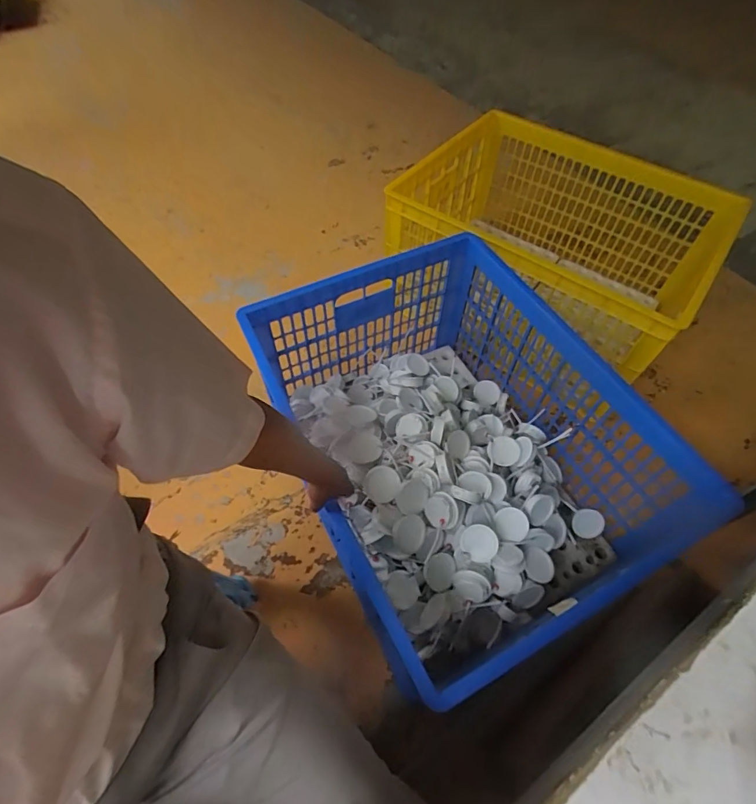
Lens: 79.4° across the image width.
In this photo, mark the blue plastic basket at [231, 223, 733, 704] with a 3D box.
[{"bbox_3d":[0.165,0.076,1.037,0.631,0.376,0.804,-22,61,-14],"label":"blue plastic basket"}]

